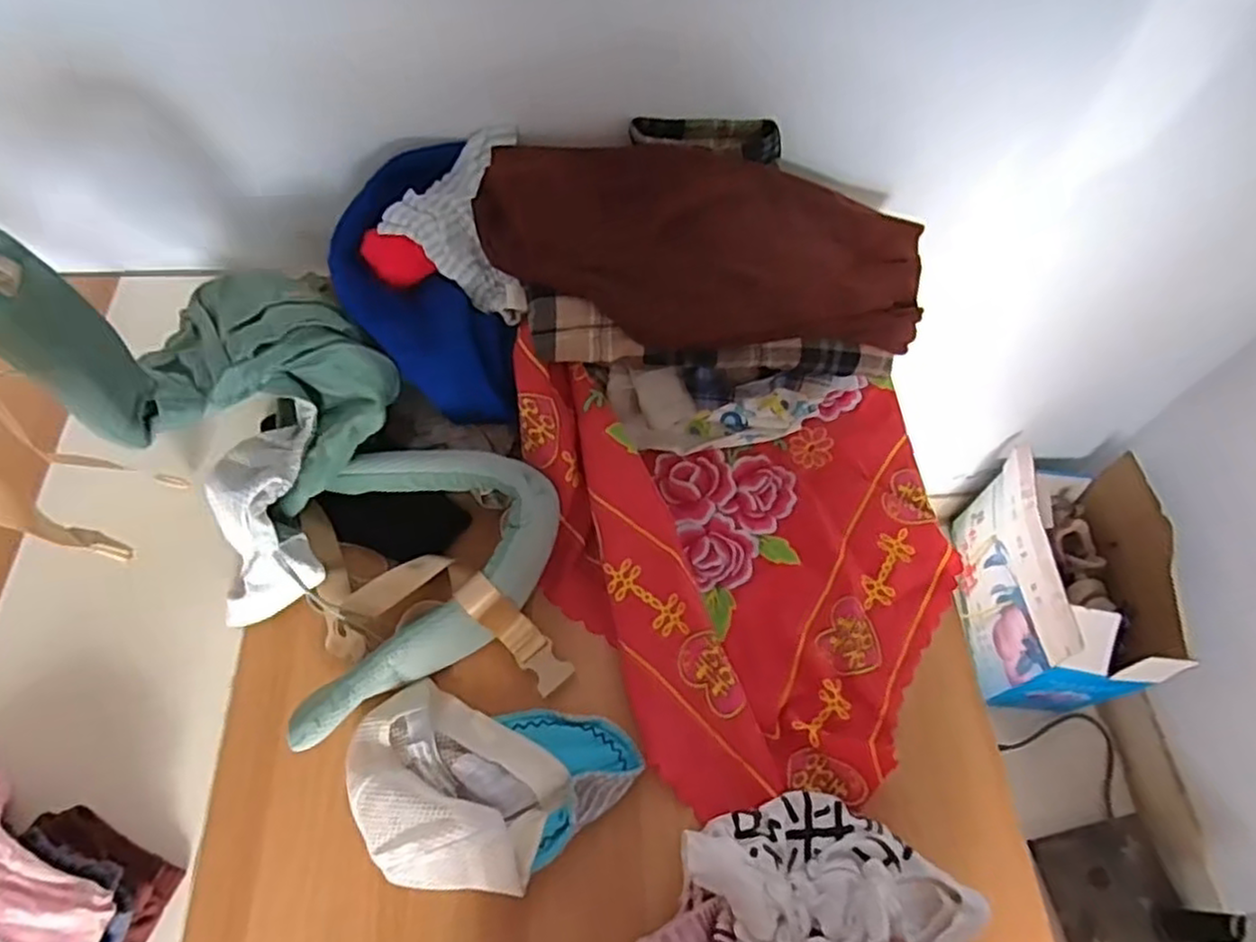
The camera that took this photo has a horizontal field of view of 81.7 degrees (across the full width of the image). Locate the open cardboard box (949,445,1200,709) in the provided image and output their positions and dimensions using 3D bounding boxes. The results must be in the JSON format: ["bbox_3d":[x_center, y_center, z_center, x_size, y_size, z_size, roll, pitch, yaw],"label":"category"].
[{"bbox_3d":[0.723,0.175,1.247,0.206,0.287,0.411,3,61,-1],"label":"open cardboard box"}]

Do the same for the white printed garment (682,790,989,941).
[{"bbox_3d":[0.134,0.278,0.488,0.151,0.053,0.136,-25,65,-16],"label":"white printed garment"}]

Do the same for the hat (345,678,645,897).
[{"bbox_3d":[-0.103,0.230,0.522,0.207,0.036,0.130,10,61,3],"label":"hat"}]

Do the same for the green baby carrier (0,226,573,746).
[{"bbox_3d":[-0.245,-0.028,0.481,0.362,0.293,0.245,32,64,14],"label":"green baby carrier"}]

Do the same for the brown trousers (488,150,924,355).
[{"bbox_3d":[0.070,-0.197,0.632,0.390,0.077,0.196,-1,61,-3],"label":"brown trousers"}]

